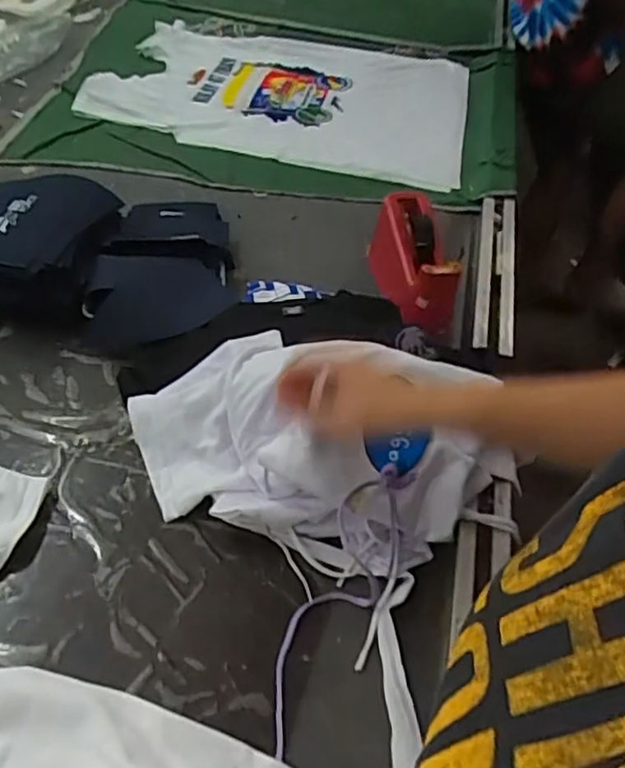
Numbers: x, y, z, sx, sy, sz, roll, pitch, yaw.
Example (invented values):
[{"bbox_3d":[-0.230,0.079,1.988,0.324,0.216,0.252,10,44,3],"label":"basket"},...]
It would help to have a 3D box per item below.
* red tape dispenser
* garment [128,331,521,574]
[{"bbox_3d":[0.135,-0.161,0.876,0.085,0.106,0.204,-4,46,-3],"label":"red tape dispenser"},{"bbox_3d":[0.010,0.047,0.654,0.376,0.112,0.227,5,48,-2],"label":"garment"}]

